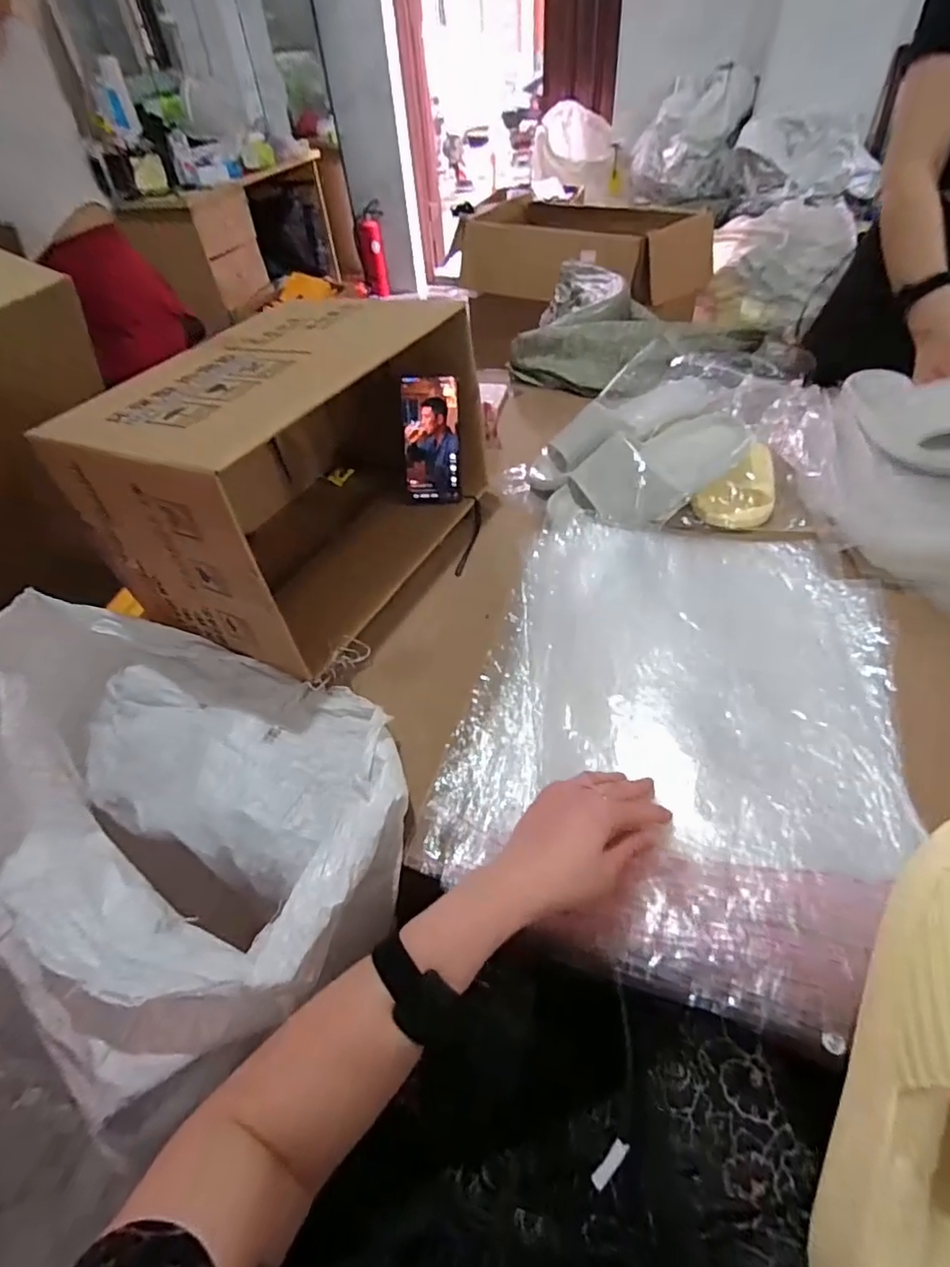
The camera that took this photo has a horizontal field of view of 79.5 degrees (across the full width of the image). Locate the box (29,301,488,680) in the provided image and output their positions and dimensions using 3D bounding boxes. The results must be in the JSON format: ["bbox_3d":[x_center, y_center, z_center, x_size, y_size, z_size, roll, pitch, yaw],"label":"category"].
[{"bbox_3d":[-0.197,-0.200,0.670,0.294,0.243,0.412,20,52,23],"label":"box"}]

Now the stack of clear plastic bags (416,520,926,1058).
[{"bbox_3d":[0.183,0.064,0.531,0.367,0.037,0.448,13,54,15],"label":"stack of clear plastic bags"}]

